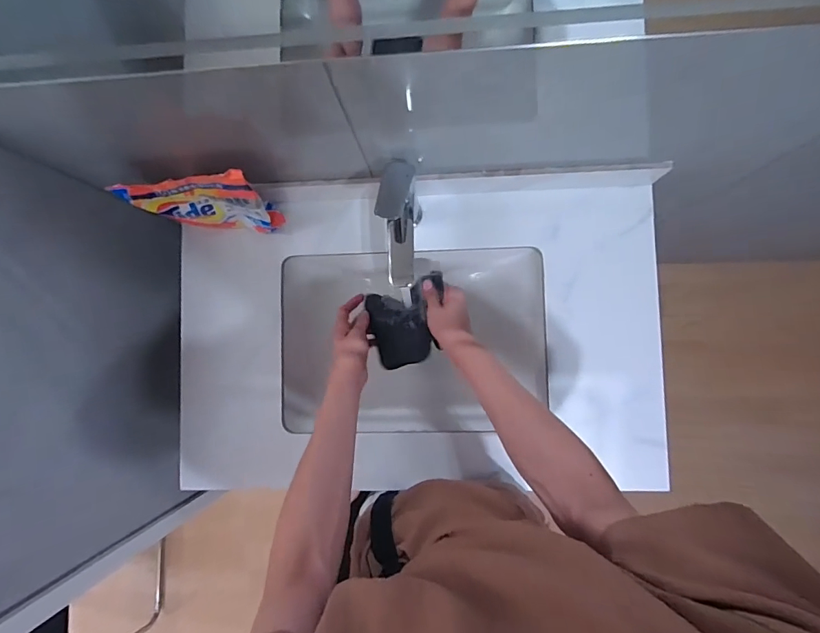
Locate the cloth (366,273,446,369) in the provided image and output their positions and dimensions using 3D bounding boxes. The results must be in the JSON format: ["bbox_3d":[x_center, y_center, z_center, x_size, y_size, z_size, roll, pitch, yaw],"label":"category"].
[{"bbox_3d":[0.000,0.008,0.663,0.127,0.069,0.129,-15,88,3],"label":"cloth"}]

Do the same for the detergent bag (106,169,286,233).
[{"bbox_3d":[-0.301,-0.164,0.626,0.177,0.167,0.044,0,89,4],"label":"detergent bag"}]

